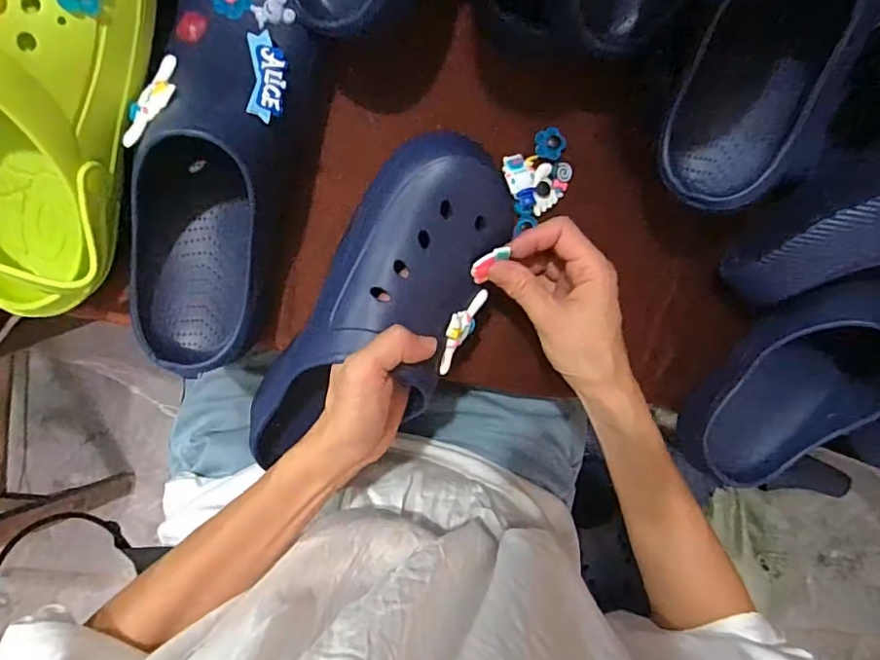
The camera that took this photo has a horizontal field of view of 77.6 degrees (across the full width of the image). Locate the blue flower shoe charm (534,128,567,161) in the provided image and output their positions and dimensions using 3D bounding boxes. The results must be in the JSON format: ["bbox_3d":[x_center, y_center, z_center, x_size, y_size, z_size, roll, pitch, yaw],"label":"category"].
[{"bbox_3d":[0.087,-0.147,0.430,0.024,0.004,0.023,18,95,-8],"label":"blue flower shoe charm"}]

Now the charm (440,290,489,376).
[{"bbox_3d":[0.014,-0.001,0.376,0.020,0.019,0.064,32,78,-9],"label":"charm"}]

